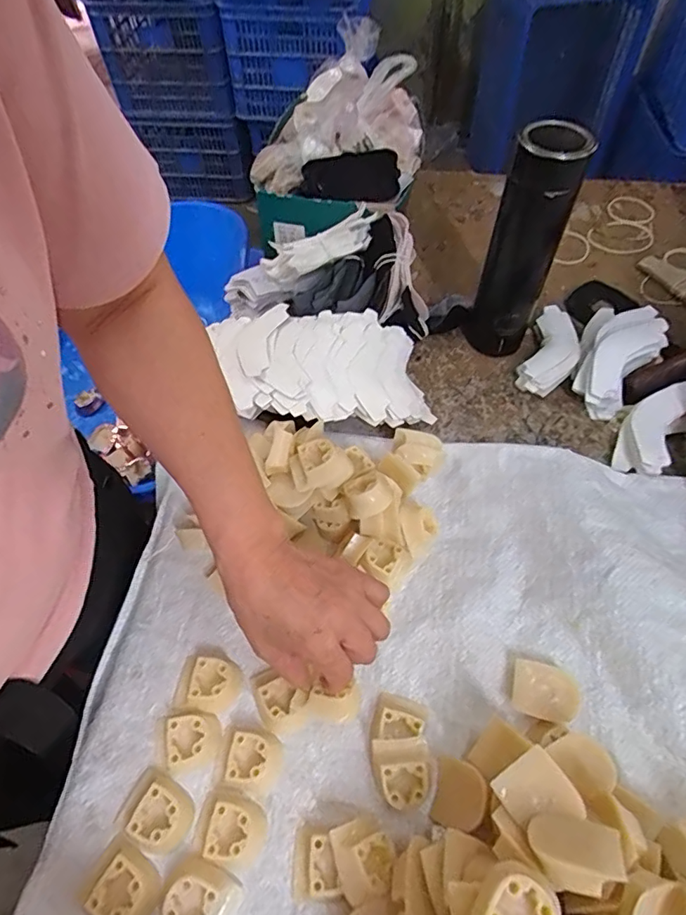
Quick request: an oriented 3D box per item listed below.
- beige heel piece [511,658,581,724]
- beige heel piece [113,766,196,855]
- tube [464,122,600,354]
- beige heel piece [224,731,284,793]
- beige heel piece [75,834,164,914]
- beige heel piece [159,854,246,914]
[{"bbox_3d":[0.152,0.176,0.393,0.047,0.009,0.038,4,54,31],"label":"beige heel piece"},{"bbox_3d":[-0.126,0.240,0.353,0.048,0.016,0.039,27,60,18],"label":"beige heel piece"},{"bbox_3d":[0.174,-0.202,0.525,0.069,0.223,0.055,18,58,13],"label":"tube"},{"bbox_3d":[-0.063,0.215,0.373,0.037,0.015,0.036,10,56,8],"label":"beige heel piece"},{"bbox_3d":[-0.141,0.272,0.332,0.046,0.013,0.038,29,61,19],"label":"beige heel piece"},{"bbox_3d":[-0.091,0.277,0.328,0.046,0.017,0.038,27,60,18],"label":"beige heel piece"}]

